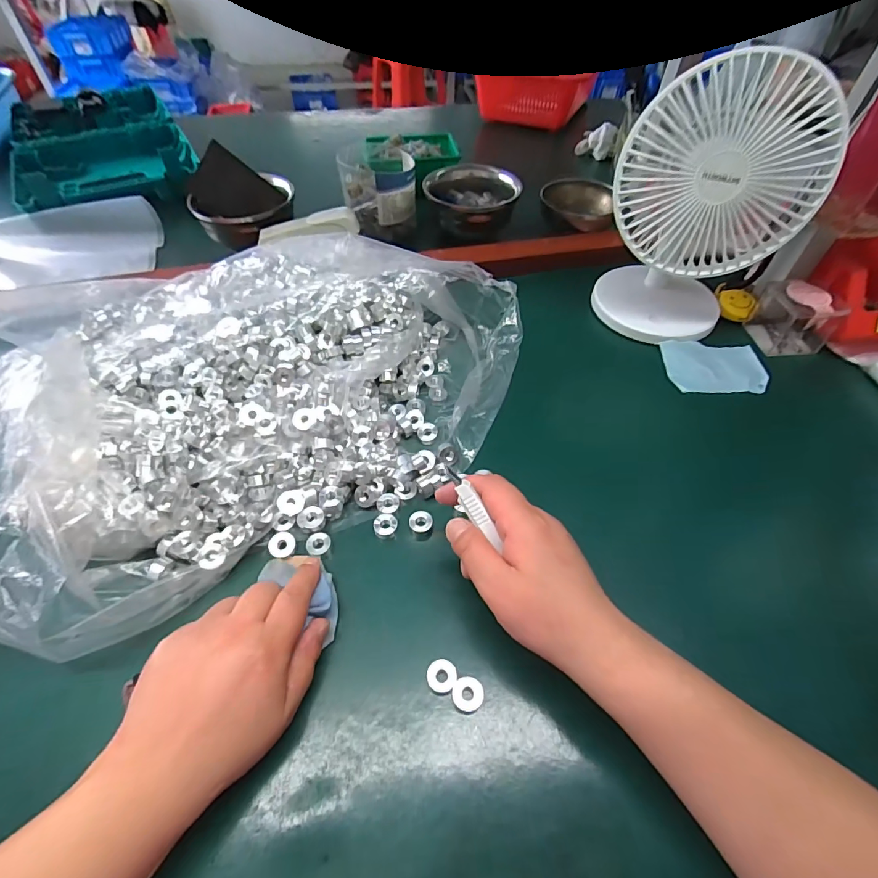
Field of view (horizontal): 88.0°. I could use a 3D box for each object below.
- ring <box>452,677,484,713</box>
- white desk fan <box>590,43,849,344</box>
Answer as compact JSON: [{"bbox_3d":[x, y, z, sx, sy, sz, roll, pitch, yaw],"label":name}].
[{"bbox_3d":[0.017,0.155,0.277,0.018,0.008,0.018,1,52,-1],"label":"ring"},{"bbox_3d":[0.243,-0.203,0.424,0.154,0.222,0.093,32,58,22],"label":"white desk fan"}]

